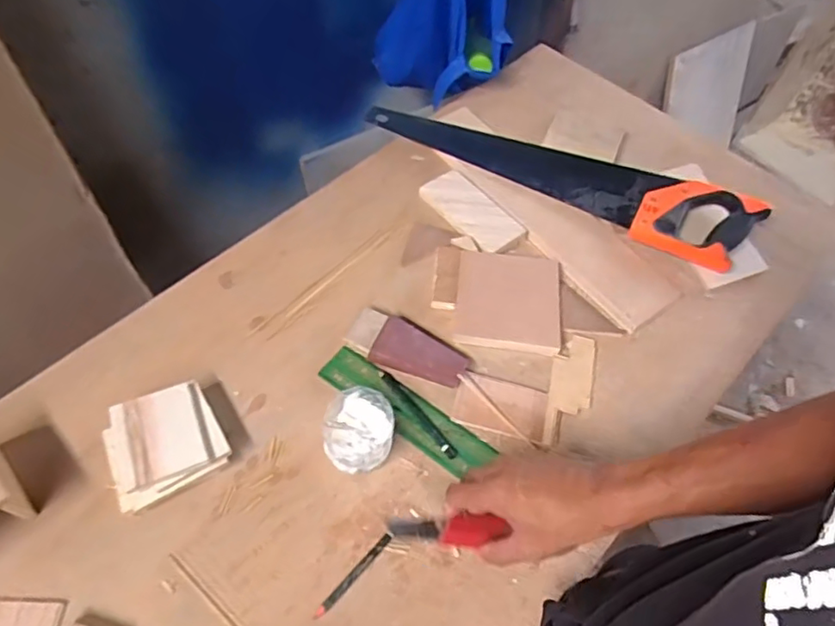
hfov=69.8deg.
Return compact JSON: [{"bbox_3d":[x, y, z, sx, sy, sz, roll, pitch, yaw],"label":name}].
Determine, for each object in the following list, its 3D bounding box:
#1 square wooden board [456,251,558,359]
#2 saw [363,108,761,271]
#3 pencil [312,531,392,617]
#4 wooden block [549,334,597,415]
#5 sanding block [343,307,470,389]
[{"bbox_3d":[0.106,-0.016,0.694,0.118,0.011,0.124,7,57,1],"label":"square wooden board"},{"bbox_3d":[0.182,-0.202,0.800,0.525,0.047,0.121,29,60,14],"label":"saw"},{"bbox_3d":[-0.056,0.235,0.536,0.010,0.004,0.092,38,63,18],"label":"pencil"},{"bbox_3d":[0.170,0.065,0.654,0.045,0.004,0.096,14,58,5],"label":"wooden block"},{"bbox_3d":[-0.012,0.039,0.650,0.130,0.025,0.056,27,60,12],"label":"sanding block"}]

